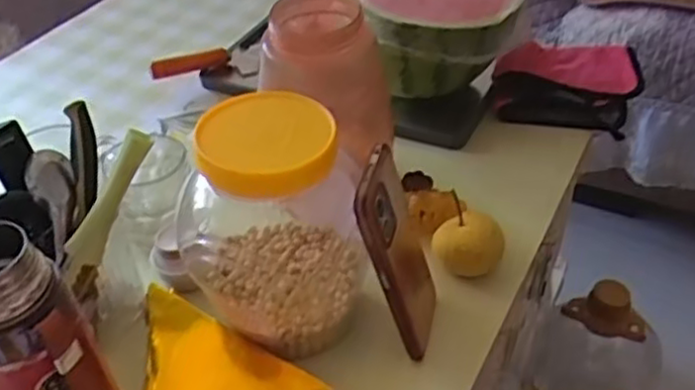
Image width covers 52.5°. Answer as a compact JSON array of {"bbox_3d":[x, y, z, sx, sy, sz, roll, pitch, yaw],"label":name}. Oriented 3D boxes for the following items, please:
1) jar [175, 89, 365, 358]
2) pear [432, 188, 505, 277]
[{"bbox_3d":[-0.050,0.024,0.537,0.115,0.194,0.116,-2,40,2],"label":"jar"},{"bbox_3d":[0.105,0.043,0.611,0.059,0.062,0.051,9,42,14],"label":"pear"}]

